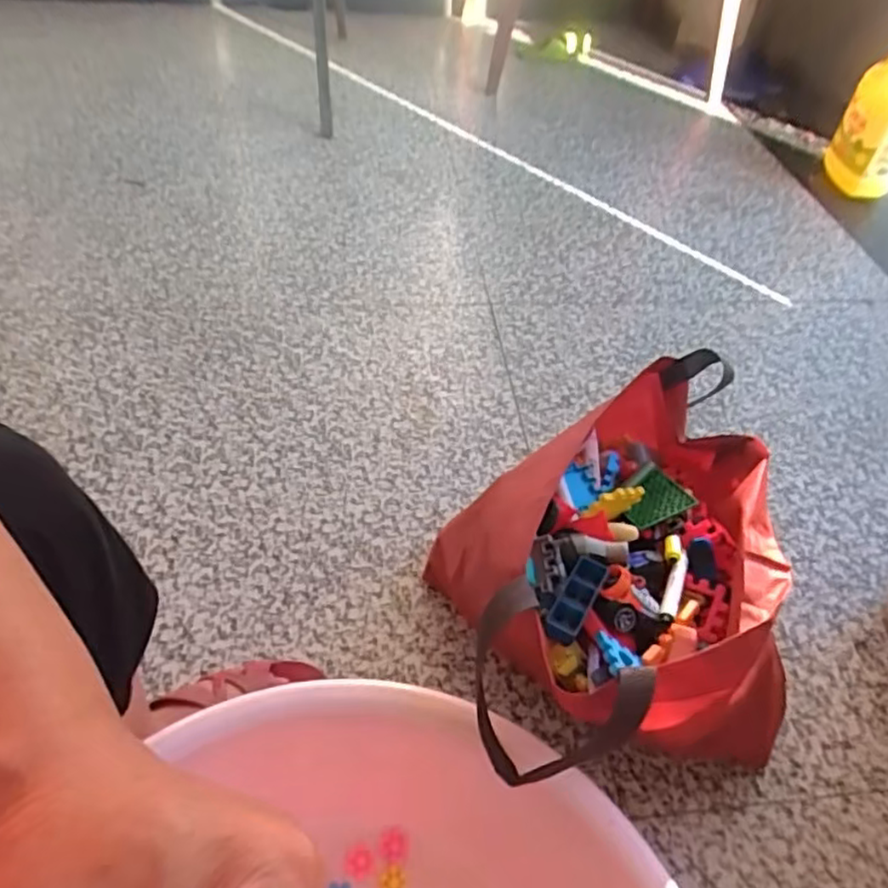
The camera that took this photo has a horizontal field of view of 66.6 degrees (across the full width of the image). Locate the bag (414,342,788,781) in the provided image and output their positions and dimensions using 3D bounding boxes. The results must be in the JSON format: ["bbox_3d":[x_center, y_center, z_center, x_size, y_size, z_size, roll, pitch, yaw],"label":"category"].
[{"bbox_3d":[0.155,0.128,0.642,0.310,0.275,0.326,-9,49,-13],"label":"bag"}]

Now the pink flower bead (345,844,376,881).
[{"bbox_3d":[-0.073,0.361,0.583,0.026,0.006,0.024,3,48,-3],"label":"pink flower bead"}]

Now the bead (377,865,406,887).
[{"bbox_3d":[-0.044,0.375,0.575,0.024,0.007,0.024,3,48,-3],"label":"bead"}]

